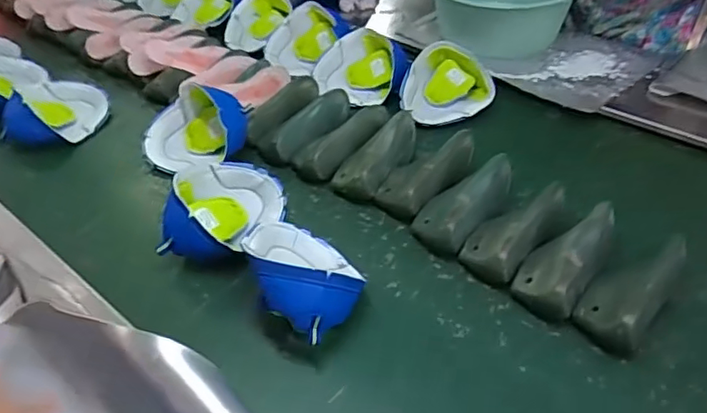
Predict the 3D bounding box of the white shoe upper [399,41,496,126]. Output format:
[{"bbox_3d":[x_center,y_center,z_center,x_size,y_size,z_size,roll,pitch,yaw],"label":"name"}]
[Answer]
[{"bbox_3d":[0.171,-0.226,1.020,0.159,0.072,0.150,4,42,10],"label":"white shoe upper"}]

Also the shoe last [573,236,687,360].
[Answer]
[{"bbox_3d":[0.340,0.097,0.671,0.172,0.053,0.075,-39,53,-16],"label":"shoe last"}]

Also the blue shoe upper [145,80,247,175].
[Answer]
[{"bbox_3d":[-0.264,-0.131,0.930,0.166,0.101,0.107,3,42,9],"label":"blue shoe upper"}]

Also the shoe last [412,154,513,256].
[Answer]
[{"bbox_3d":[0.165,-0.008,0.805,0.086,0.057,0.179,28,51,32],"label":"shoe last"}]

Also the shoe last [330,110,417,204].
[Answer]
[{"bbox_3d":[0.043,-0.083,0.892,0.091,0.057,0.173,21,48,27],"label":"shoe last"}]

